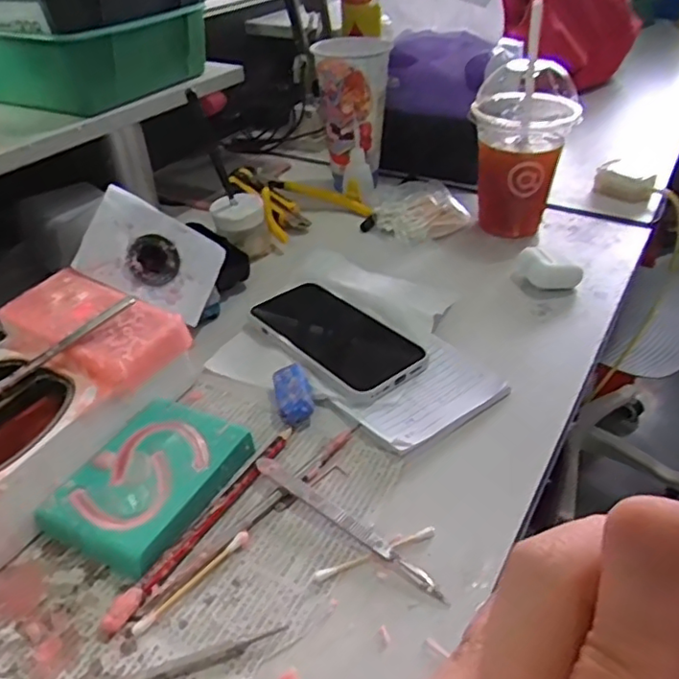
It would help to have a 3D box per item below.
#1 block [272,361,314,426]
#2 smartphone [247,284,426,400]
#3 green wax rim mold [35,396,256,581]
[{"bbox_3d":[-0.032,0.038,0.420,0.024,0.019,0.046,-10,38,-11],"label":"block"},{"bbox_3d":[-0.002,-0.002,0.474,0.076,0.012,0.146,-27,45,-30],"label":"smartphone"},{"bbox_3d":[-0.113,0.084,0.365,0.079,0.018,0.108,18,42,23],"label":"green wax rim mold"}]

